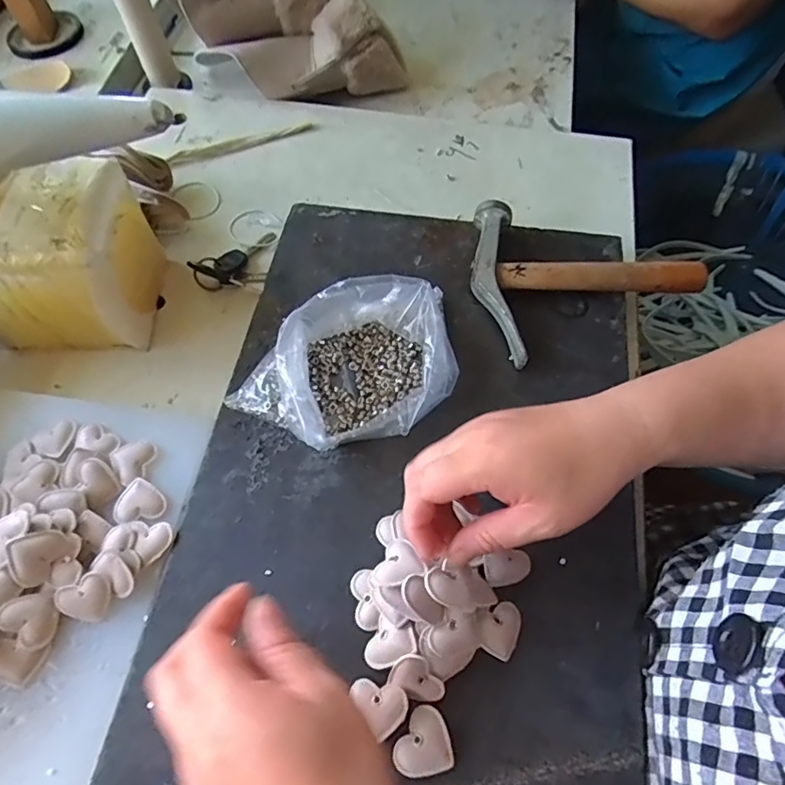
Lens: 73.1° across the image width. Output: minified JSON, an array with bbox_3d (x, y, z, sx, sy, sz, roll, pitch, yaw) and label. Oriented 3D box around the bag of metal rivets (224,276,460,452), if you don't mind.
[{"bbox_3d":[-0.033,-0.021,0.378,0.158,0.050,0.106,-11,62,-5],"label":"bag of metal rivets"}]

